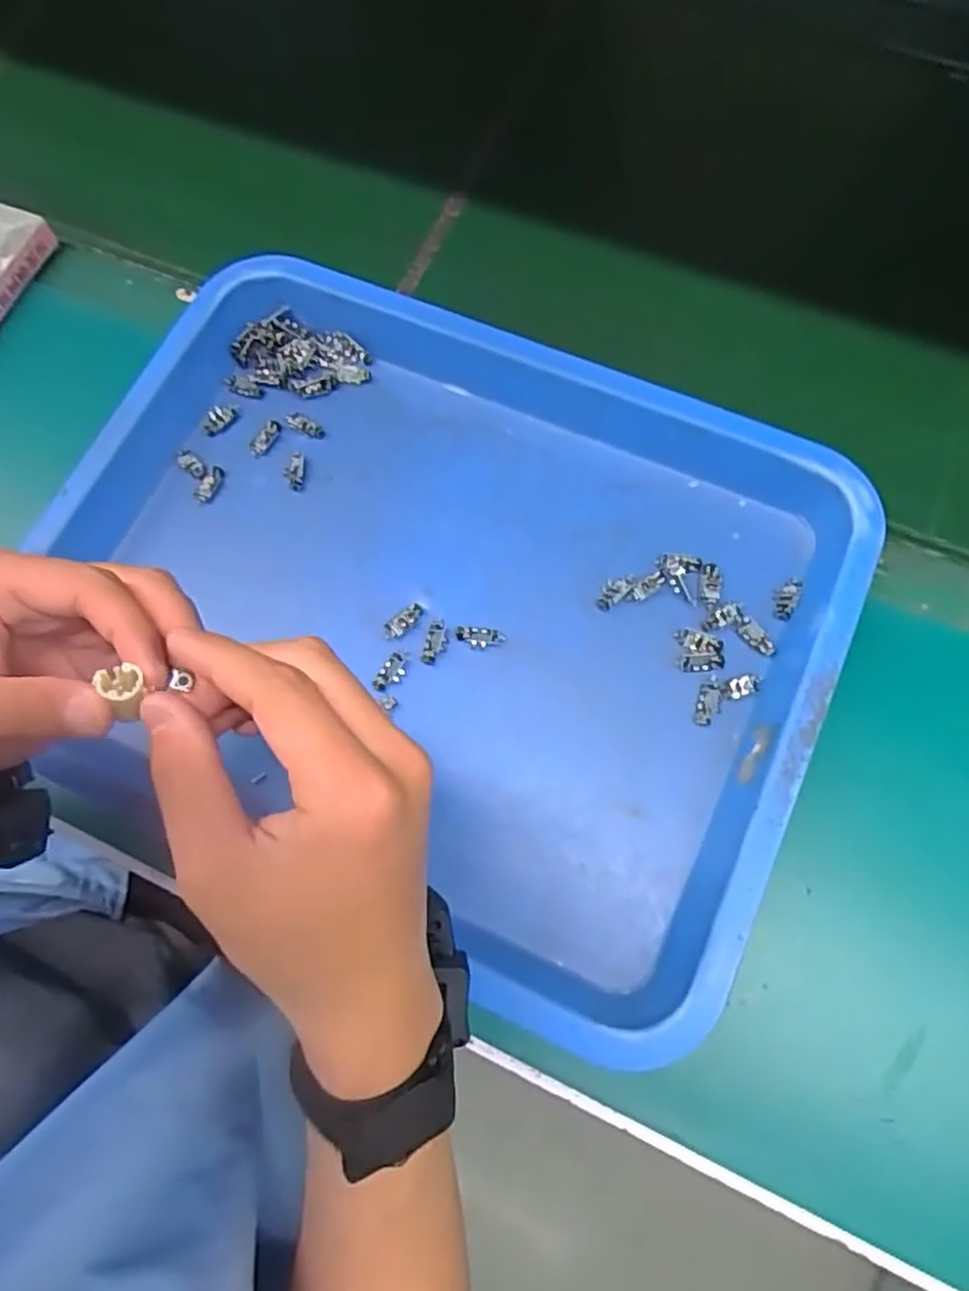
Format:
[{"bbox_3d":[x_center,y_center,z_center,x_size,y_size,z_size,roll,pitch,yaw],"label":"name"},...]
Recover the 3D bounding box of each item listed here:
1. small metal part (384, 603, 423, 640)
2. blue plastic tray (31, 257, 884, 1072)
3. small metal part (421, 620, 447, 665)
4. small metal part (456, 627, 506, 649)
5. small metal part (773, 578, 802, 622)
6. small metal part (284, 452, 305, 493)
[{"bbox_3d":[-0.046,-0.014,0.414,0.026,0.004,0.011,-43,76,-12],"label":"small metal part"},{"bbox_3d":[-0.041,-0.023,0.406,0.442,0.041,0.356,25,74,9],"label":"blue plastic tray"},{"bbox_3d":[-0.028,-0.002,0.409,0.011,0.004,0.026,15,73,6],"label":"small metal part"},{"bbox_3d":[-0.002,-0.004,0.410,0.027,0.004,0.012,4,72,3],"label":"small metal part"},{"bbox_3d":[0.173,-0.027,0.414,0.013,0.005,0.026,21,74,8],"label":"small metal part"},{"bbox_3d":[-0.119,-0.110,0.453,0.012,0.006,0.027,0,72,2],"label":"small metal part"}]

